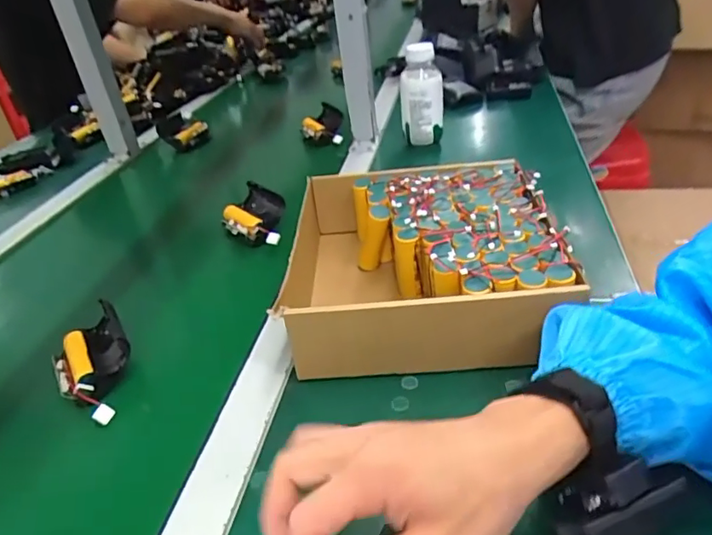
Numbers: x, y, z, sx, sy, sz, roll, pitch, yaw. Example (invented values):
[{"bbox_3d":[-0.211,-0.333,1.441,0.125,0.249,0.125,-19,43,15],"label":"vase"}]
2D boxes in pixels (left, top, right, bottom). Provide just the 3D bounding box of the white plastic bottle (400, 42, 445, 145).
[{"bbox_3d":[0.098,-0.248,0.794,0.062,0.151,0.050,2,31,10],"label":"white plastic bottle"}]

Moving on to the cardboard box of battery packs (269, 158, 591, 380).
[{"bbox_3d":[0.061,-0.010,0.502,0.220,0.083,0.234,-4,33,5],"label":"cardboard box of battery packs"}]

